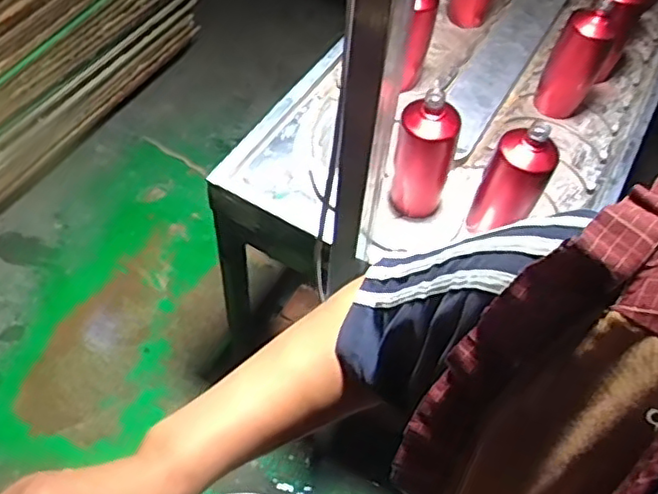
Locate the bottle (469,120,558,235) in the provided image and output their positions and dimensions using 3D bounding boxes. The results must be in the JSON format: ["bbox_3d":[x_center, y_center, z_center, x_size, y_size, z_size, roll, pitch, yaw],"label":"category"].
[{"bbox_3d":[0.248,-0.084,0.884,0.078,0.187,0.065,20,61,14],"label":"bottle"}]

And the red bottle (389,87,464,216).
[{"bbox_3d":[0.136,-0.136,0.911,0.081,0.188,0.089,16,60,11],"label":"red bottle"}]

